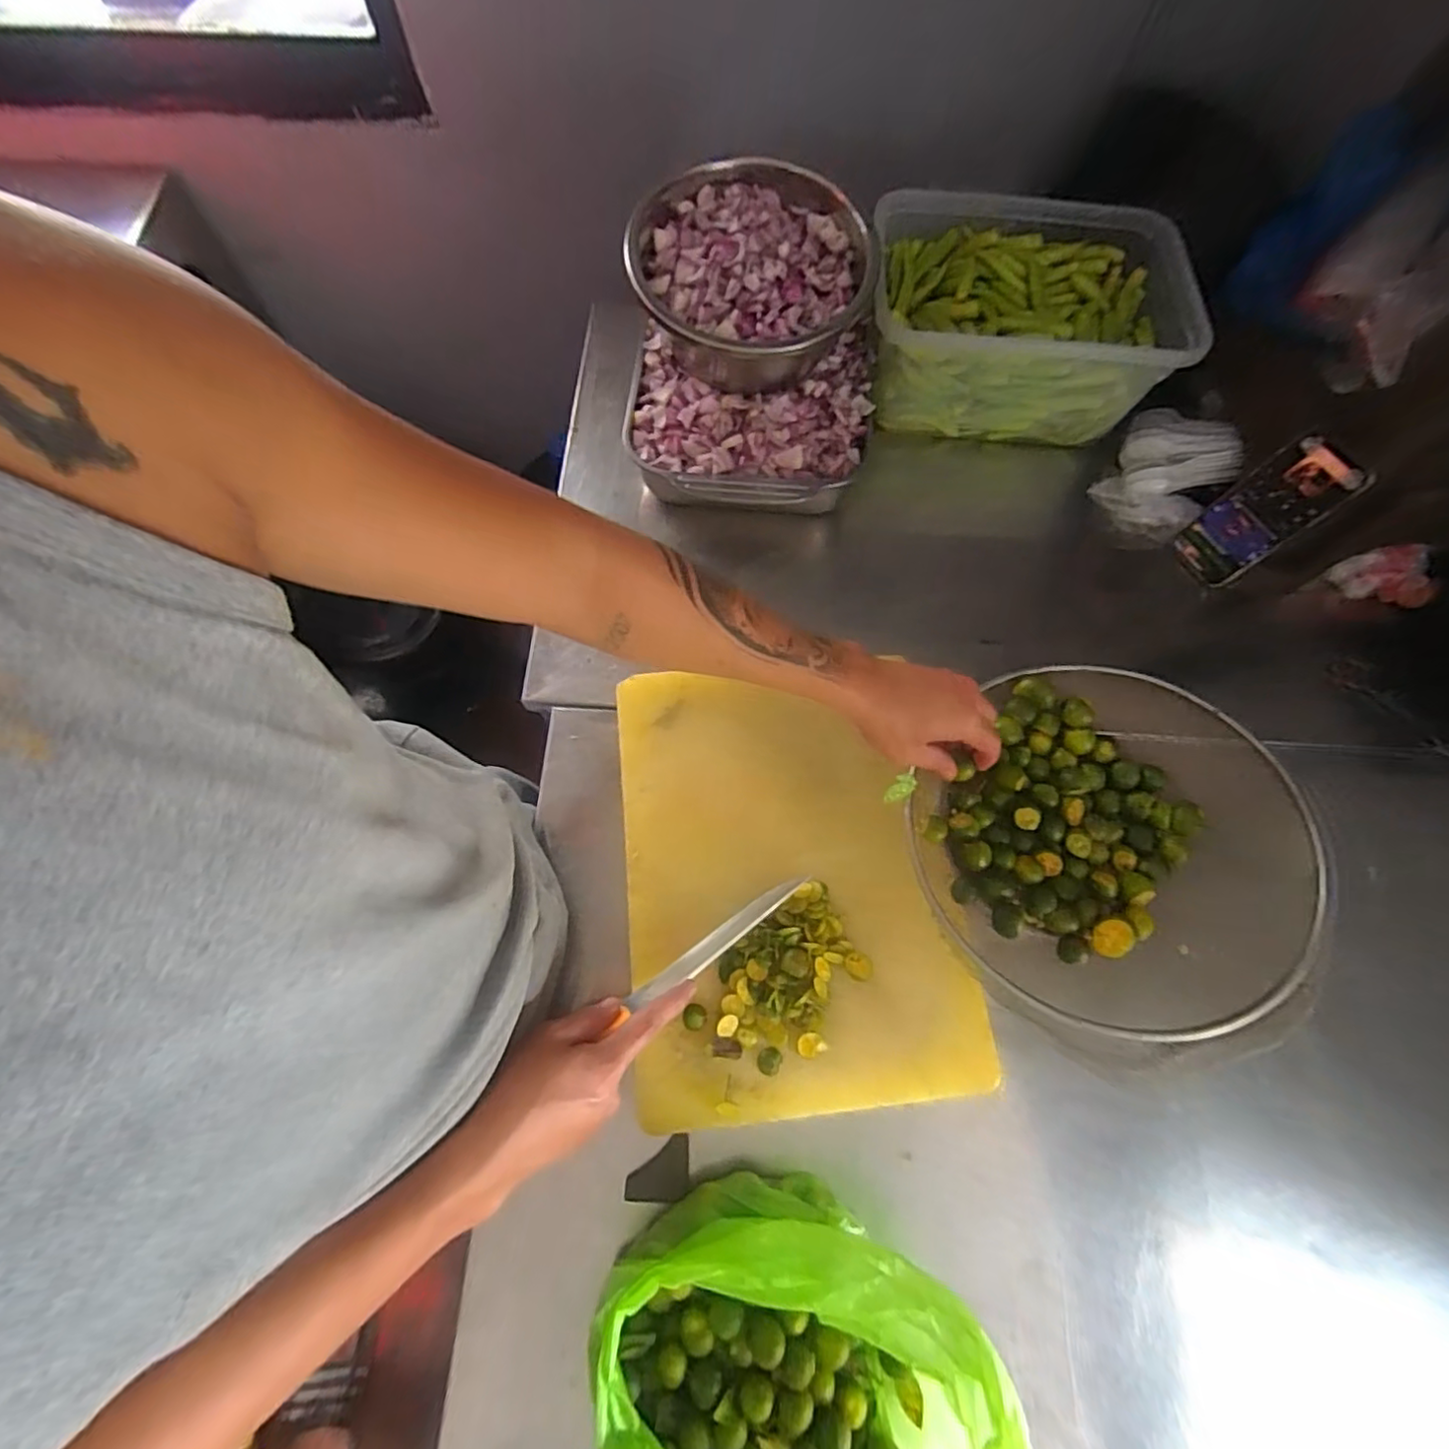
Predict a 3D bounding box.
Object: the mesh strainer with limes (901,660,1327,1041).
[{"bbox_3d":[0.320,0.105,0.527,0.315,0.089,0.322,9,70,1],"label":"mesh strainer with limes"}]

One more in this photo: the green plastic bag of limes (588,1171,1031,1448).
[{"bbox_3d":[0.062,0.439,0.397,0.284,0.124,0.189,29,71,8],"label":"green plastic bag of limes"}]

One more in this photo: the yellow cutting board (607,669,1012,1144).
[{"bbox_3d":[0.054,0.133,0.557,0.285,0.022,0.382,-5,70,-4],"label":"yellow cutting board"}]

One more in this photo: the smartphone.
[{"bbox_3d":[0.586,-0.229,0.667,0.012,0.159,0.082,-22,69,-30],"label":"smartphone"}]

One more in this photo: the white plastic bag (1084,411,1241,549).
[{"bbox_3d":[0.537,-0.310,0.749,0.117,0.094,0.149,34,72,10],"label":"white plastic bag"}]

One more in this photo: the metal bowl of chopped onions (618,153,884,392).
[{"bbox_3d":[0.027,-0.464,0.666,0.229,0.131,0.248,1,70,-2],"label":"metal bowl of chopped onions"}]

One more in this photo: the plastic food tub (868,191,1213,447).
[{"bbox_3d":[0.351,-0.485,0.748,0.341,0.158,0.234,5,69,-1],"label":"plastic food tub"}]

